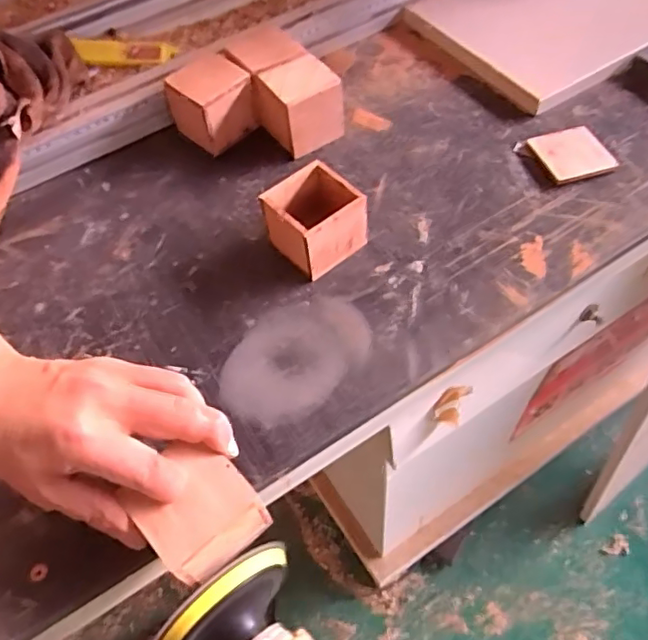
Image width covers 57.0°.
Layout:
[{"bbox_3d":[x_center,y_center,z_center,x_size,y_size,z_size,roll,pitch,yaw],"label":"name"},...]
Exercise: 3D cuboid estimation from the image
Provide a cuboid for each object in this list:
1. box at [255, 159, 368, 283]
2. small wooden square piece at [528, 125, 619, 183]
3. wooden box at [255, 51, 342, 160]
[{"bbox_3d":[-0.009,-0.082,0.494,0.066,0.058,0.067,38,66,24],"label":"box"},{"bbox_3d":[0.231,-0.153,0.554,0.066,0.010,0.062,-14,57,-6],"label":"small wooden square piece"},{"bbox_3d":[-0.025,-0.204,0.568,0.064,0.063,0.063,-34,61,-18],"label":"wooden box"}]

